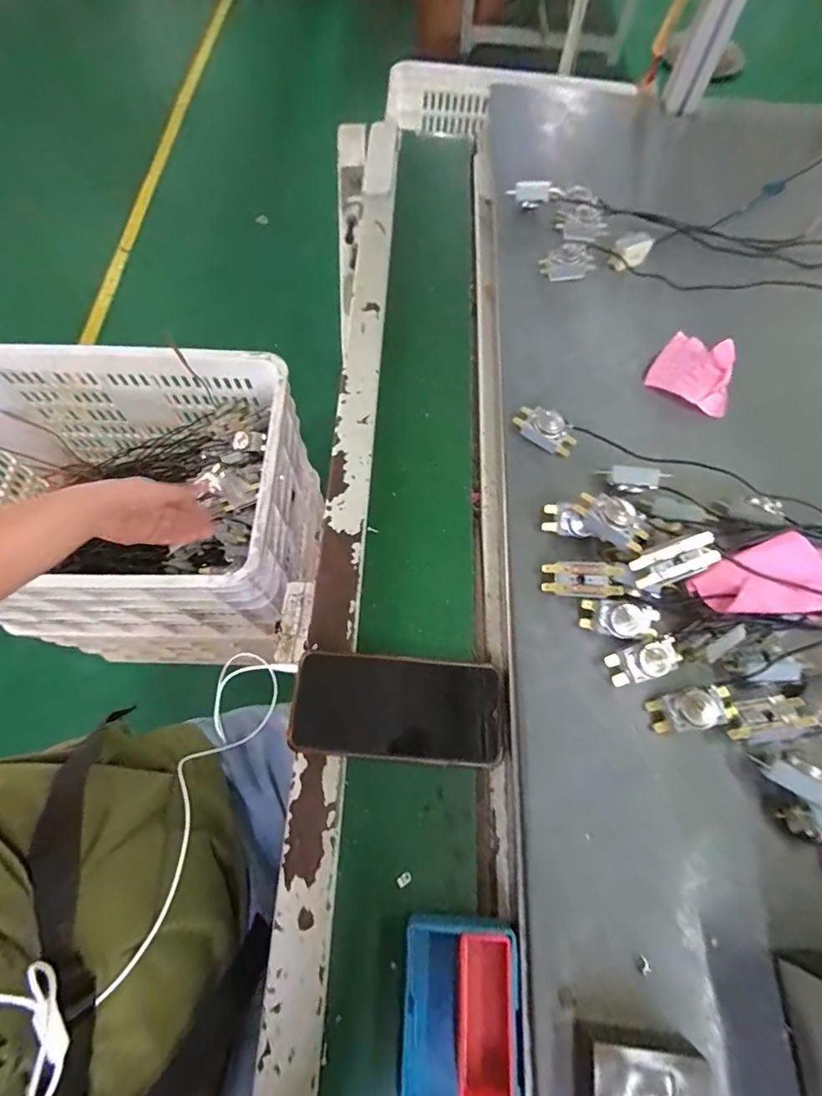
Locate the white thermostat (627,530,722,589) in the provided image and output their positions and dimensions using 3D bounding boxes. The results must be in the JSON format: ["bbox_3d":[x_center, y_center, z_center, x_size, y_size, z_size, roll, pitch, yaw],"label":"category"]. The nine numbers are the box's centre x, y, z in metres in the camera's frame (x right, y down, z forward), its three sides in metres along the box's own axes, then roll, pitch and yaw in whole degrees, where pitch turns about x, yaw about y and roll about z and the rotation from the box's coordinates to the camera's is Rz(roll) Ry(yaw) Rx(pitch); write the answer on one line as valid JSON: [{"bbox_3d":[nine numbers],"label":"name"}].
[{"bbox_3d":[0.198,0.011,0.356,0.060,0.012,0.026,-25,68,11],"label":"white thermostat"}]

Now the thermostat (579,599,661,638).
[{"bbox_3d":[0.166,0.055,0.369,0.059,0.020,0.025,5,67,2],"label":"thermostat"}]

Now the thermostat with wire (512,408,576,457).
[{"bbox_3d":[0.125,-0.111,0.441,0.059,0.019,0.028,33,71,13],"label":"thermostat with wire"}]

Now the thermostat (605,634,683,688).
[{"bbox_3d":[0.180,0.086,0.361,0.057,0.025,0.026,-16,68,-7],"label":"thermostat"}]

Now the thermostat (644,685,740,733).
[{"bbox_3d":[0.208,0.118,0.349,0.060,0.020,0.027,-14,68,7],"label":"thermostat"}]

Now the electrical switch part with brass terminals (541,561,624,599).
[{"bbox_3d":[0.135,0.025,0.375,0.059,0.006,0.028,1,88,29],"label":"electrical switch part with brass terminals"}]

